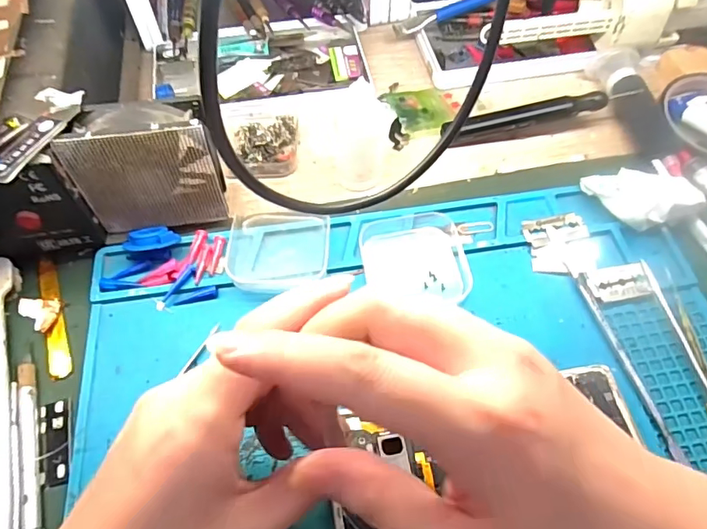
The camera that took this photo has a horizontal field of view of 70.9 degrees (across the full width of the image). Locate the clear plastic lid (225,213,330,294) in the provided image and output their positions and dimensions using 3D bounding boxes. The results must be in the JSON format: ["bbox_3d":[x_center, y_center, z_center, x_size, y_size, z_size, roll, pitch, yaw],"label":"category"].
[{"bbox_3d":[-0.049,-0.009,0.324,0.064,0.008,0.059,-1,59,0],"label":"clear plastic lid"}]

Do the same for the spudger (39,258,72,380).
[{"bbox_3d":[-0.186,0.031,0.309,0.012,0.004,0.085,-19,61,-11],"label":"spudger"}]

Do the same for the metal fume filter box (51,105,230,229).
[{"bbox_3d":[-0.124,-0.057,0.307,0.081,0.086,0.027,-13,60,-7],"label":"metal fume filter box"}]

